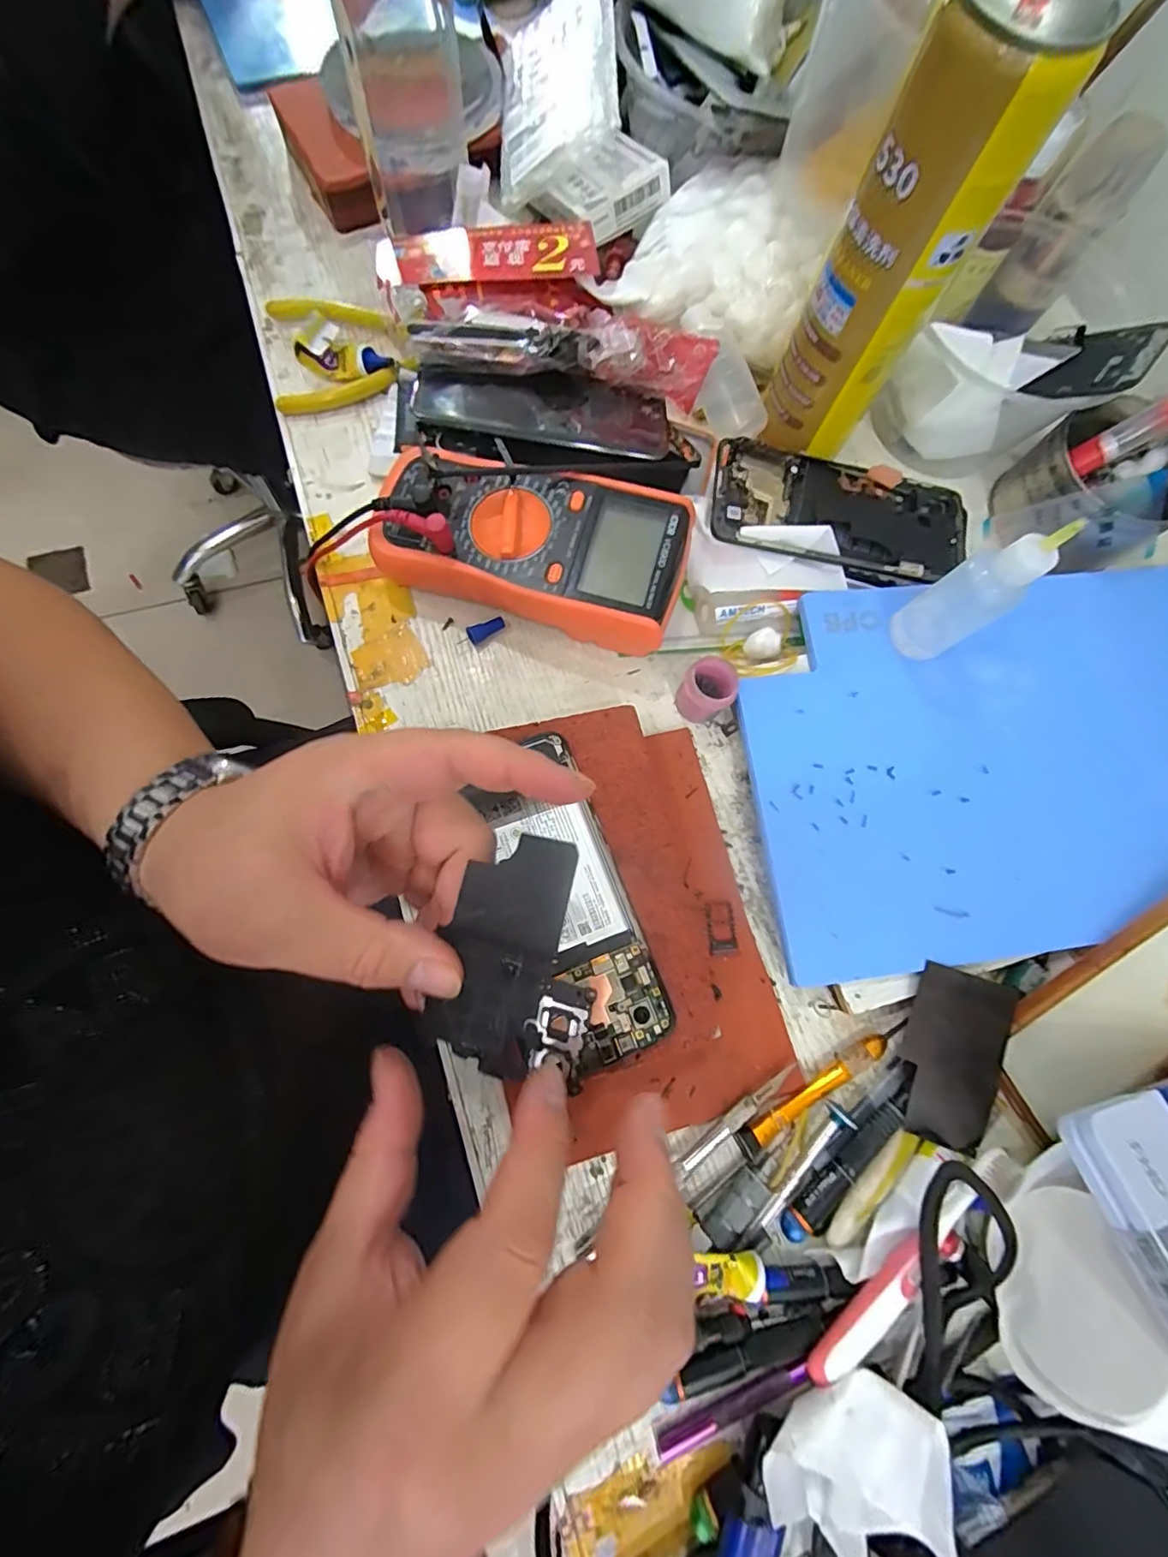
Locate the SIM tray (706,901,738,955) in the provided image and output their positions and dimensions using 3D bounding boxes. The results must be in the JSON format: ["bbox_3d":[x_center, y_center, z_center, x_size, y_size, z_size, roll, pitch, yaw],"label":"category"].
[{"bbox_3d":[0.075,0.082,0.305,0.015,0.004,0.028,-3,76,-5],"label":"SIM tray"}]

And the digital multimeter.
[{"bbox_3d":[-0.032,-0.137,0.329,0.178,0.048,0.087,16,76,0],"label":"digital multimeter"}]

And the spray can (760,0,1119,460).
[{"bbox_3d":[0.153,-0.261,0.275,0.059,0.196,0.056,1,76,-4],"label":"spray can"}]

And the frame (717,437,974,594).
[{"bbox_3d":[0.163,-0.167,0.355,0.163,0.012,0.081,13,73,-2],"label":"frame"}]

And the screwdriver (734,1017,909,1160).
[{"bbox_3d":[0.125,0.158,0.289,0.109,0.016,0.012,-28,80,-11],"label":"screwdriver"}]

